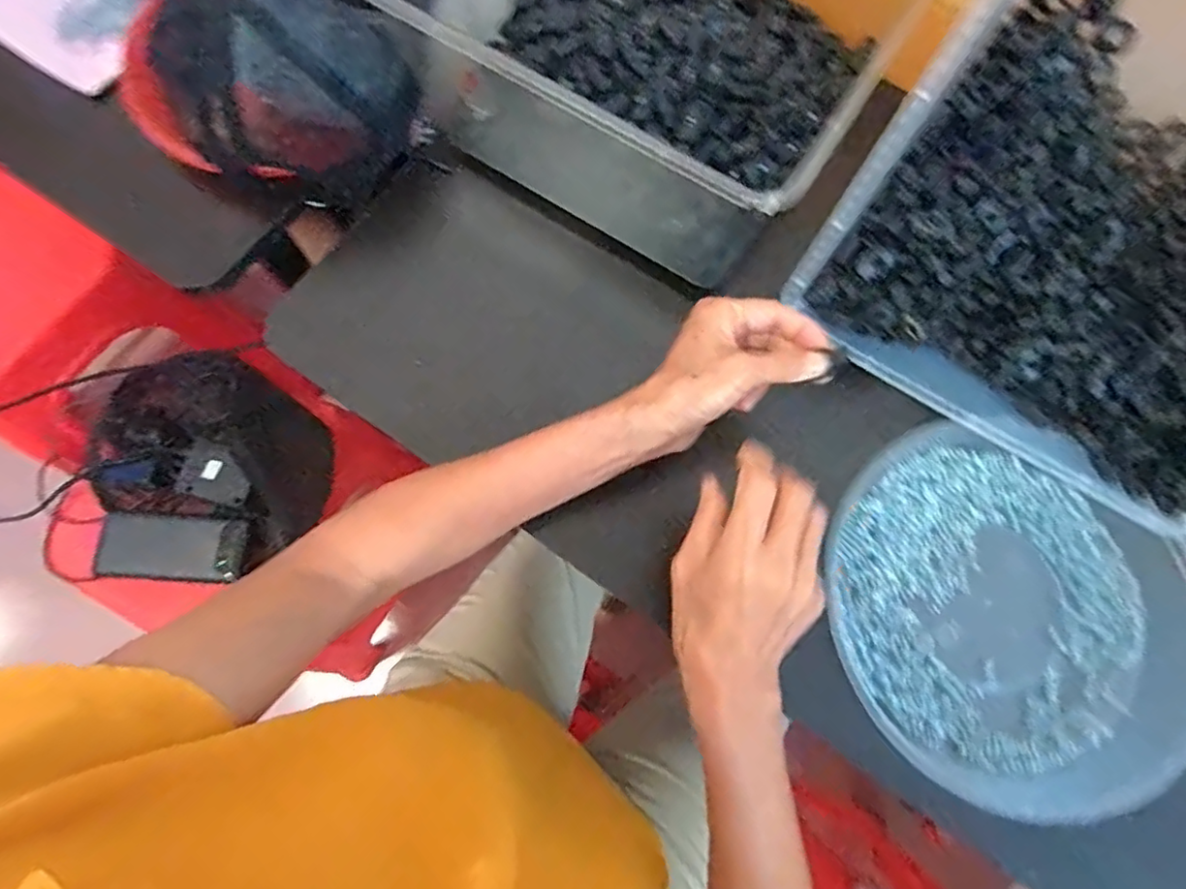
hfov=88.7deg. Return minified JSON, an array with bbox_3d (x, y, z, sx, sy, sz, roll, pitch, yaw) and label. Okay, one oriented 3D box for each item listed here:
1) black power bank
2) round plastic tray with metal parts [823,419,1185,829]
[{"bbox_3d":[-0.465,0.114,0.671,0.162,0.019,0.070,4,74,0],"label":"black power bank"},{"bbox_3d":[0.261,0.110,0.388,0.221,0.038,0.214,0,74,-1],"label":"round plastic tray with metal parts"}]

